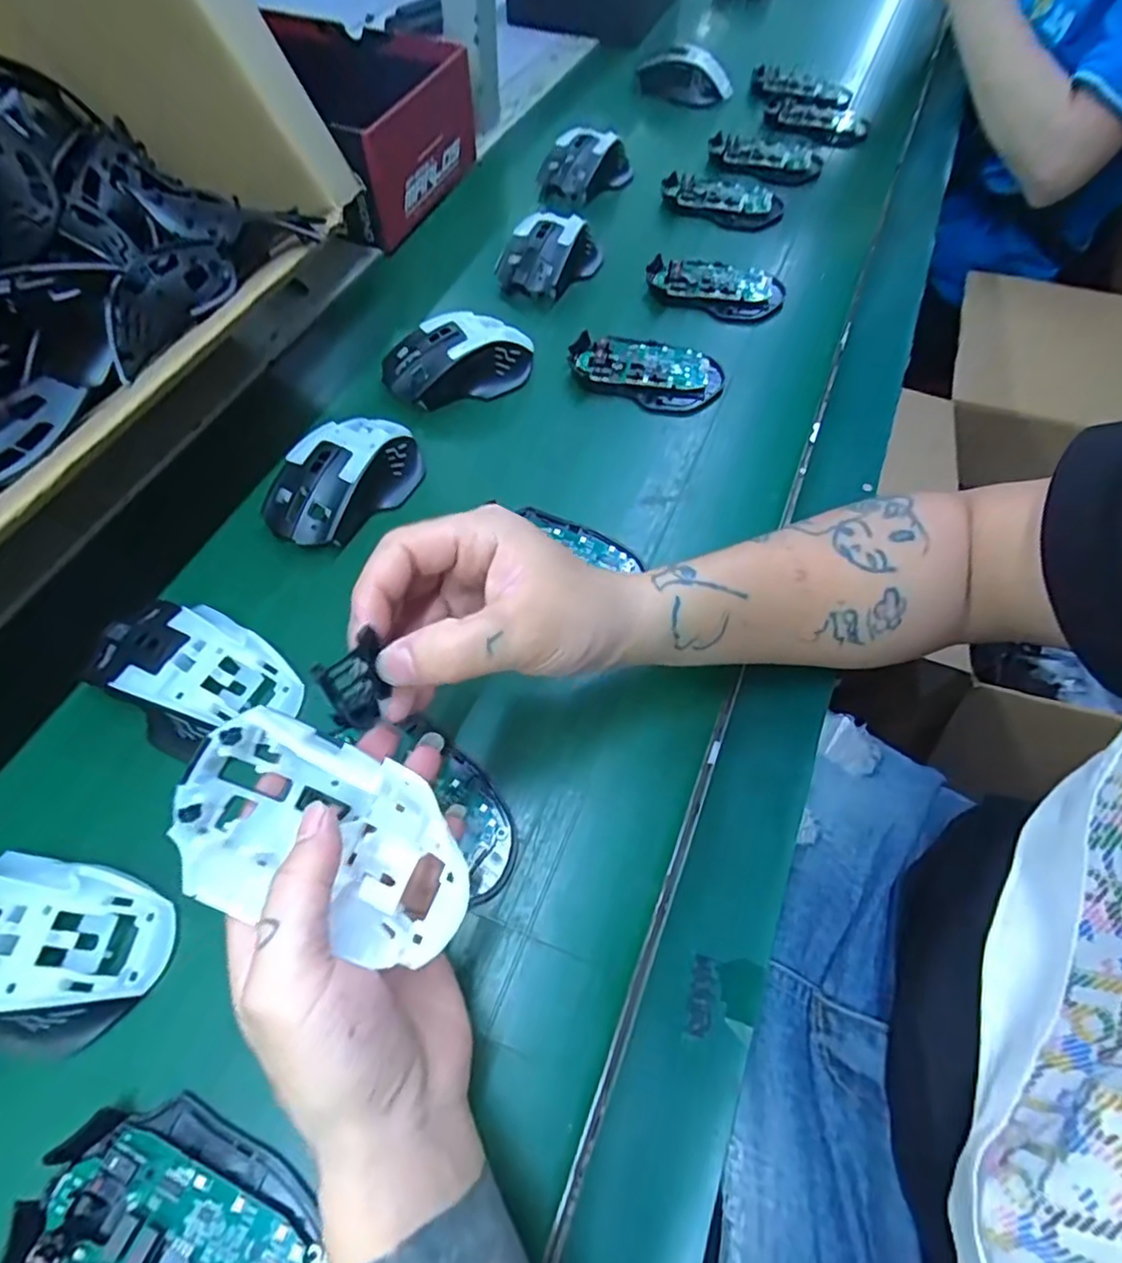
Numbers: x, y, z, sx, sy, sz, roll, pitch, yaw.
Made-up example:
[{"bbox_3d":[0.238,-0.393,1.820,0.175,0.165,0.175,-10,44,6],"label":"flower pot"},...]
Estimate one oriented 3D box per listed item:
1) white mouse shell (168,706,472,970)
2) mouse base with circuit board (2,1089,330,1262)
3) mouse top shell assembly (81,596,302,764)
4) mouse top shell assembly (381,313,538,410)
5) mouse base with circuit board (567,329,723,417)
[{"bbox_3d":[-0.086,0.074,0.229,0.113,0.035,0.066,16,61,6],"label":"white mouse shell"},{"bbox_3d":[-0.141,0.227,0.225,0.115,0.023,0.074,24,63,11],"label":"mouse base with circuit board"},{"bbox_3d":[-0.197,0.021,0.328,0.106,0.032,0.070,28,63,13],"label":"mouse top shell assembly"},{"bbox_3d":[-0.073,-0.203,0.460,0.115,0.035,0.061,-19,63,-12],"label":"mouse top shell assembly"},{"bbox_3d":[0.065,-0.200,0.470,0.114,0.020,0.068,13,61,5],"label":"mouse base with circuit board"}]

